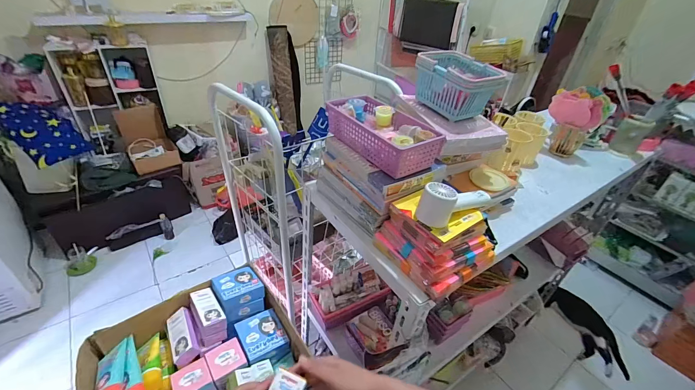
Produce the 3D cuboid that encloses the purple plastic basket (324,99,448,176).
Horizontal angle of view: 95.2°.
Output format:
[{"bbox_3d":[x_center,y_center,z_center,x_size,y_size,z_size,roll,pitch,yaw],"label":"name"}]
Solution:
[{"bbox_3d":[0.068,-0.130,0.644,0.130,0.067,0.235,-20,43,-29],"label":"purple plastic basket"}]

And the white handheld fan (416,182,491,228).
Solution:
[{"bbox_3d":[0.189,0.004,0.545,0.148,0.062,0.045,-18,43,-28],"label":"white handheld fan"}]

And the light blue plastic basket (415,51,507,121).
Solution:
[{"bbox_3d":[0.229,-0.234,0.679,0.106,0.100,0.150,-19,43,-29],"label":"light blue plastic basket"}]

